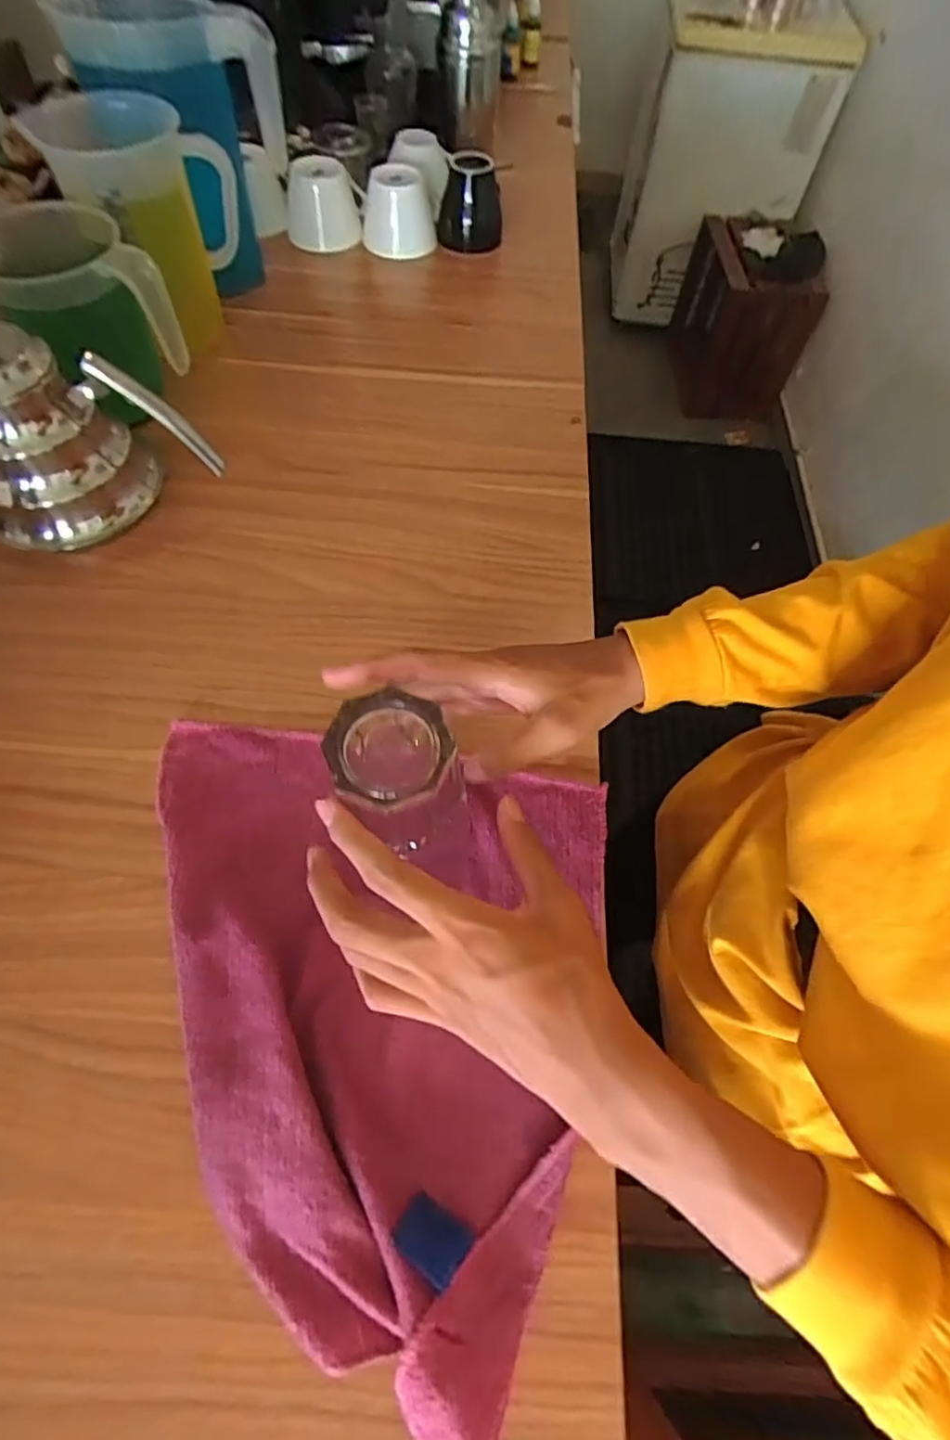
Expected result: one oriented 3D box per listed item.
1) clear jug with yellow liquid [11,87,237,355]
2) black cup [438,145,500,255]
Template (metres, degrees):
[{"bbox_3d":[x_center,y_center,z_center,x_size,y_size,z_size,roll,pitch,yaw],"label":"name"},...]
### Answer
[{"bbox_3d":[-0.294,-0.453,0.582,0.118,0.172,0.124,33,65,14],"label":"clear jug with yellow liquid"},{"bbox_3d":[-0.006,-0.628,0.747,0.076,0.090,0.076,1,62,-2],"label":"black cup"}]

